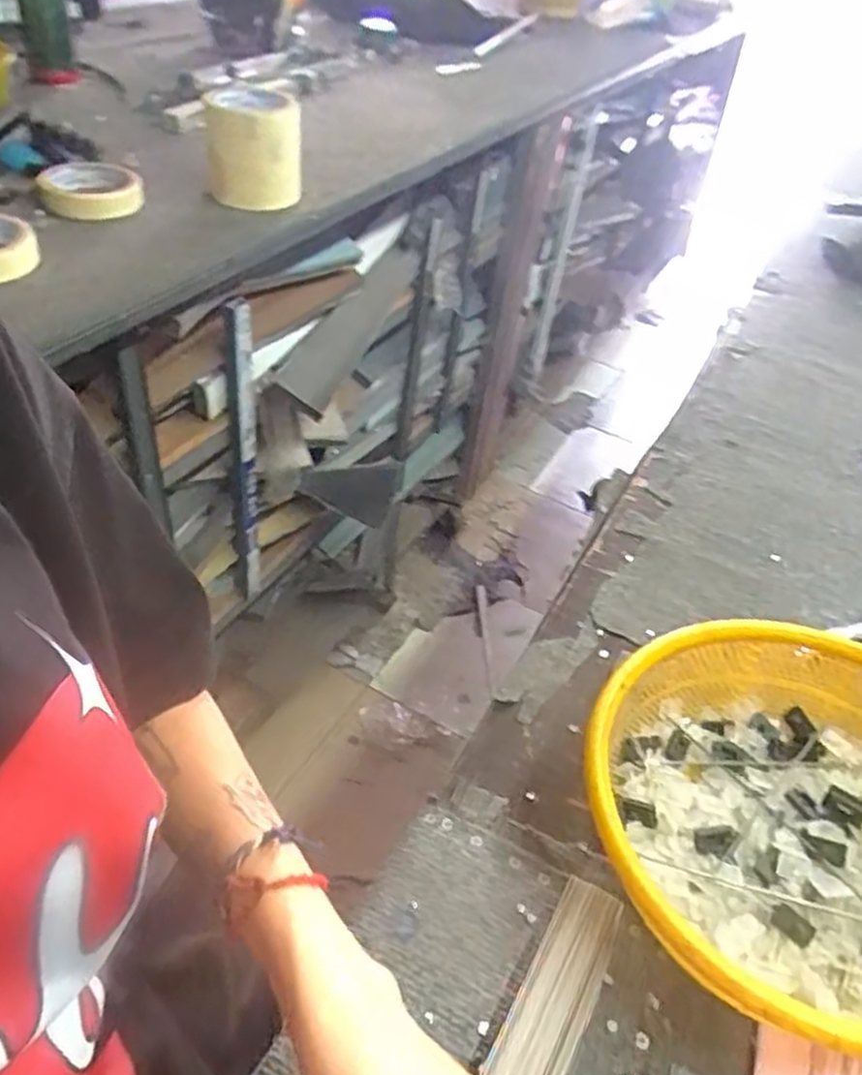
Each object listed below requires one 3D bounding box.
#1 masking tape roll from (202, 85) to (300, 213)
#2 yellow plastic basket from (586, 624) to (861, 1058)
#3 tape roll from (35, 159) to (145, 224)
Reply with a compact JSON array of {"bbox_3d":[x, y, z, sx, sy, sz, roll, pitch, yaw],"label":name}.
[{"bbox_3d":[-0.174,-0.386,0.779,0.092,0.097,0.087,2,43,-7],"label":"masking tape roll"},{"bbox_3d":[0.194,0.156,0.414,0.227,0.085,0.220,3,41,-3],"label":"yellow plastic basket"},{"bbox_3d":[-0.335,-0.342,0.767,0.095,0.031,0.095,-5,44,-14],"label":"tape roll"}]

